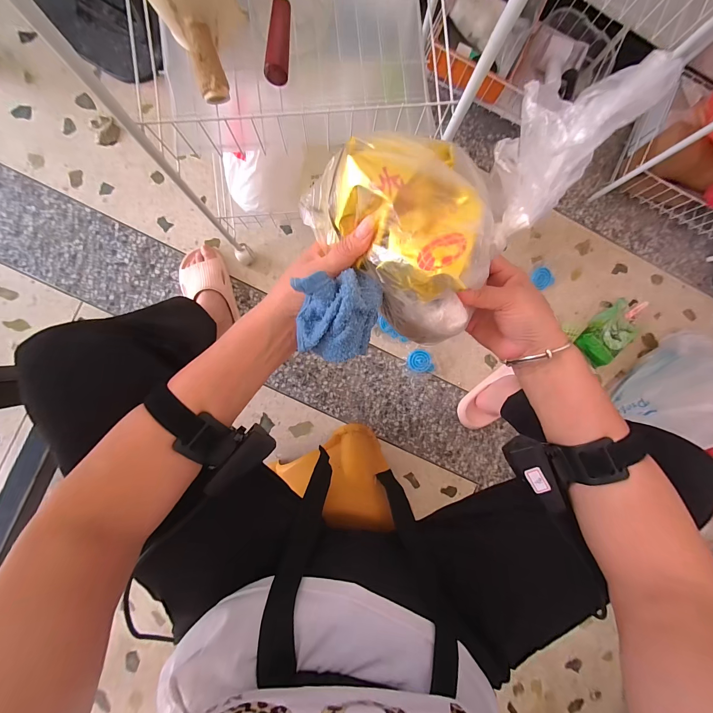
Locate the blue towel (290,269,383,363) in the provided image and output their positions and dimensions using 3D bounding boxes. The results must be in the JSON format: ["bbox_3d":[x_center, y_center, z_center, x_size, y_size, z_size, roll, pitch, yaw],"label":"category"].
[{"bbox_3d":[-0.013,-0.033,0.253,0.070,0.037,0.070,-7,92,-5],"label":"blue towel"}]

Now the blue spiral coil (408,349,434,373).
[{"bbox_3d":[0.153,0.012,0.738,0.059,0.014,0.055,0,91,-5],"label":"blue spiral coil"}]

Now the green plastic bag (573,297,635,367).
[{"bbox_3d":[0.614,-0.059,0.750,0.167,0.076,0.091,-37,94,-2],"label":"green plastic bag"}]

